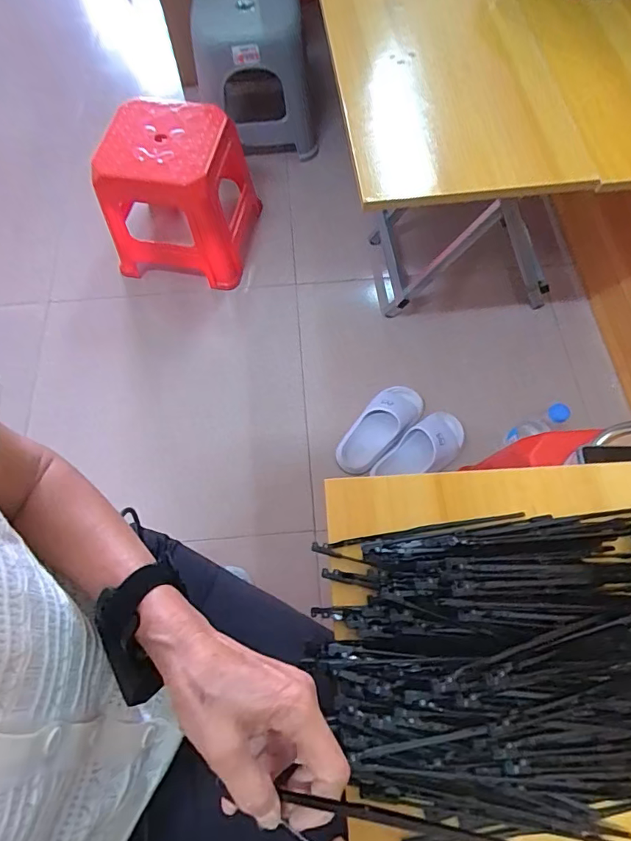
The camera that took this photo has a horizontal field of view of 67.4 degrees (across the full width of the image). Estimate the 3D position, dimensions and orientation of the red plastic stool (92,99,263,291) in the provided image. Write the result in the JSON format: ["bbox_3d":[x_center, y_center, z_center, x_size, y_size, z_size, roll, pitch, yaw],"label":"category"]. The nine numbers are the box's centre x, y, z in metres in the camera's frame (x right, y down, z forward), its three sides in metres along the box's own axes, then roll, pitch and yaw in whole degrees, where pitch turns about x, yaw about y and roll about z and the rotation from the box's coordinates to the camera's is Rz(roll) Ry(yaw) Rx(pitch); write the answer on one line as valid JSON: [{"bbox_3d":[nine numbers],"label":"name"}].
[{"bbox_3d":[-0.286,-0.487,1.037,0.251,0.366,0.296,5,68,4],"label":"red plastic stool"}]

